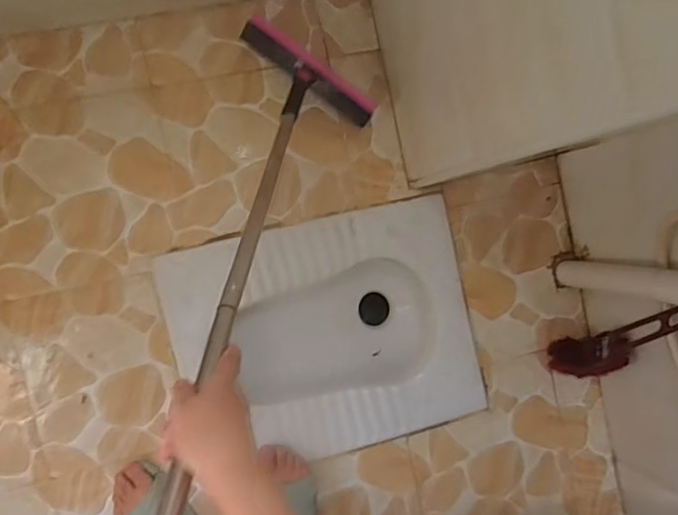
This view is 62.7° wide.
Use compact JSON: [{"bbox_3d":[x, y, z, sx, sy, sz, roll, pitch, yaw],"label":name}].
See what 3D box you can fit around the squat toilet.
[{"bbox_3d":[-0.024,0.138,1.053,0.504,0.176,0.402,-13,94,-9],"label":"squat toilet"}]

